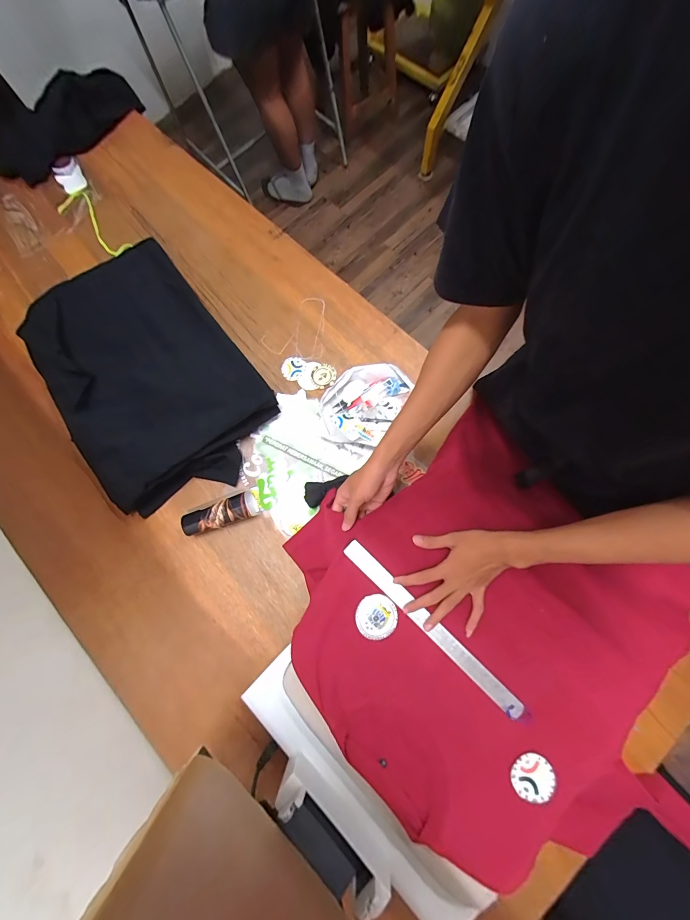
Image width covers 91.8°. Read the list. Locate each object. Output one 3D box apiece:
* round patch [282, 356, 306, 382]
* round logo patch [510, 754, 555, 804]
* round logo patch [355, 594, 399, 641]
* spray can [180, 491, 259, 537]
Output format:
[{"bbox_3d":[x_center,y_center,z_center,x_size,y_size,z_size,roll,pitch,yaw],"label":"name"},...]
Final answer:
[{"bbox_3d":[-0.113,-0.197,0.722,0.045,0.005,0.054,19,81,-2],"label":"round patch"},{"bbox_3d":[0.255,0.432,0.453,0.056,0.005,0.056,0,77,2],"label":"round logo patch"},{"bbox_3d":[0.048,0.239,0.510,0.063,0.005,0.061,0,77,2],"label":"round logo patch"},{"bbox_3d":[-0.241,0.107,0.643,0.143,0.044,0.048,-21,77,-3],"label":"spray can"}]

